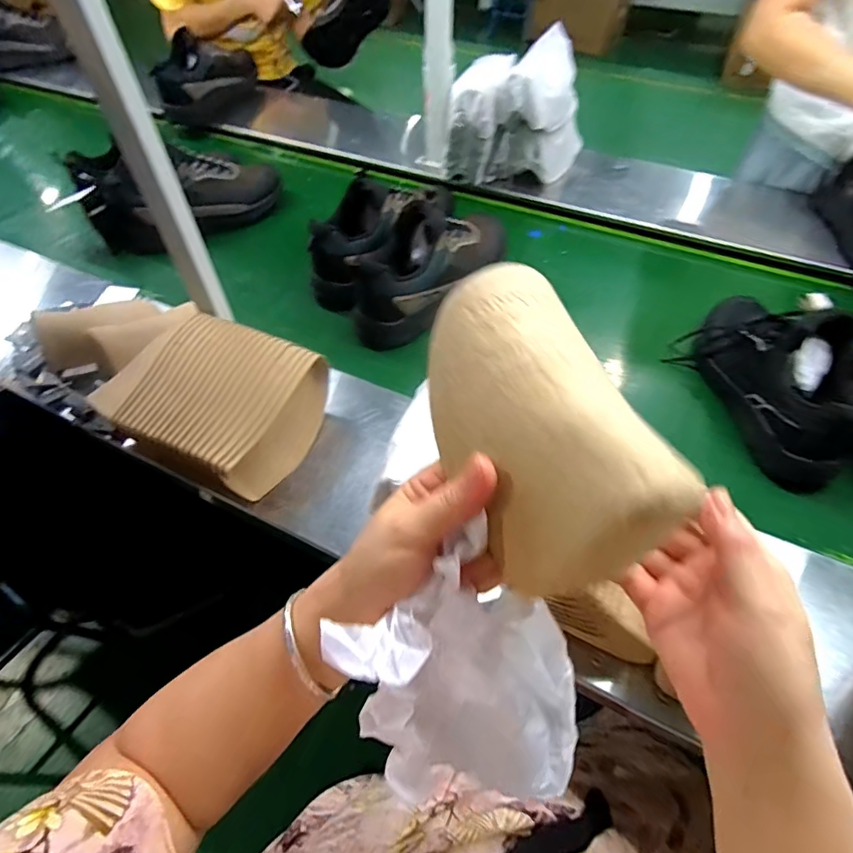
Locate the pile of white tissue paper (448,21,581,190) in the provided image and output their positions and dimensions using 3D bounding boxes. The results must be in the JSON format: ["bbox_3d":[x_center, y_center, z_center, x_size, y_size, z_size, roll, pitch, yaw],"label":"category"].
[{"bbox_3d":[0.172,-0.594,0.937,0.194,0.208,0.290,29,59,21],"label":"pile of white tissue paper"}]

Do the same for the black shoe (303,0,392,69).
[{"bbox_3d":[-0.199,-1.096,1.310,0.308,0.120,0.145,-25,41,38],"label":"black shoe"}]

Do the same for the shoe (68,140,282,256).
[{"bbox_3d":[-0.466,-0.442,0.915,0.366,0.129,0.143,-14,54,-9],"label":"shoe"}]

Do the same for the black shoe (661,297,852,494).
[{"bbox_3d":[0.459,-0.076,0.635,0.120,0.165,0.284,-13,54,-8],"label":"black shoe"}]

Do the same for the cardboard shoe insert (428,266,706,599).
[{"bbox_3d":[0.051,-0.005,0.242,0.080,0.067,0.158,-12,54,-8],"label":"cardboard shoe insert"}]

